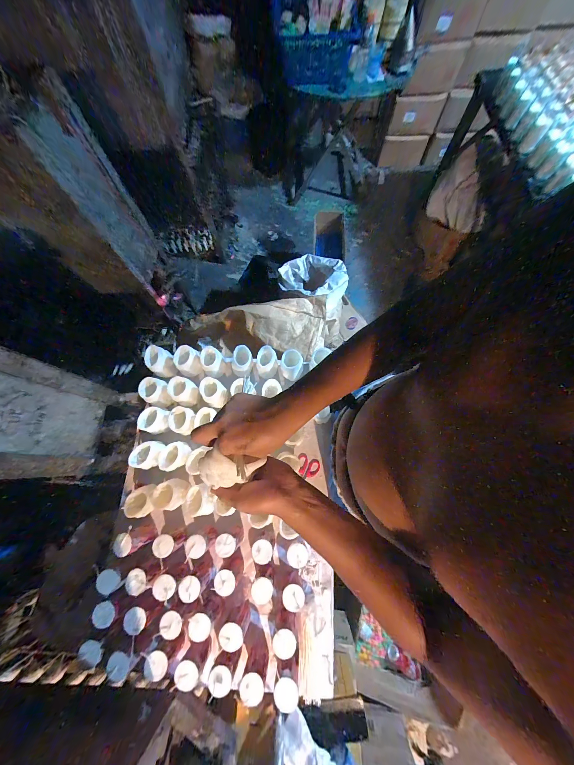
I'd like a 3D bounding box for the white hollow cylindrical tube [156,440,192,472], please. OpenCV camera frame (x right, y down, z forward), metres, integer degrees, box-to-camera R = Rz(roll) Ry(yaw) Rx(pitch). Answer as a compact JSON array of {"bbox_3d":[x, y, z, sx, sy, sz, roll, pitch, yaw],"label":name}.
[{"bbox_3d":[-0.316,0.208,0.712,0.082,0.060,0.076,0,75,-27],"label":"white hollow cylindrical tube"}]

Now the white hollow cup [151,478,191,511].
[{"bbox_3d":[-0.312,0.303,0.686,0.068,0.071,0.078,24,74,8],"label":"white hollow cup"}]

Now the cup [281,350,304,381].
[{"bbox_3d":[0.017,-0.054,0.776,0.065,0.078,0.074,5,72,2],"label":"cup"}]

